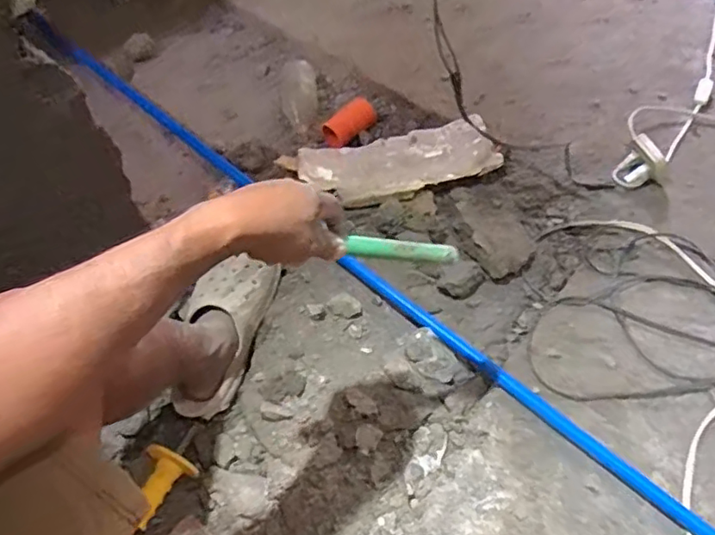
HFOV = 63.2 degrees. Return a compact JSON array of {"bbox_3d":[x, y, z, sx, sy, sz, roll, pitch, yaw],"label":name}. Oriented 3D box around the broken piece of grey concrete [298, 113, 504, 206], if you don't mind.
[{"bbox_3d":[0.073,-0.185,1.018,0.331,0.035,0.144,-11,60,-6],"label":"broken piece of grey concrete"}]

